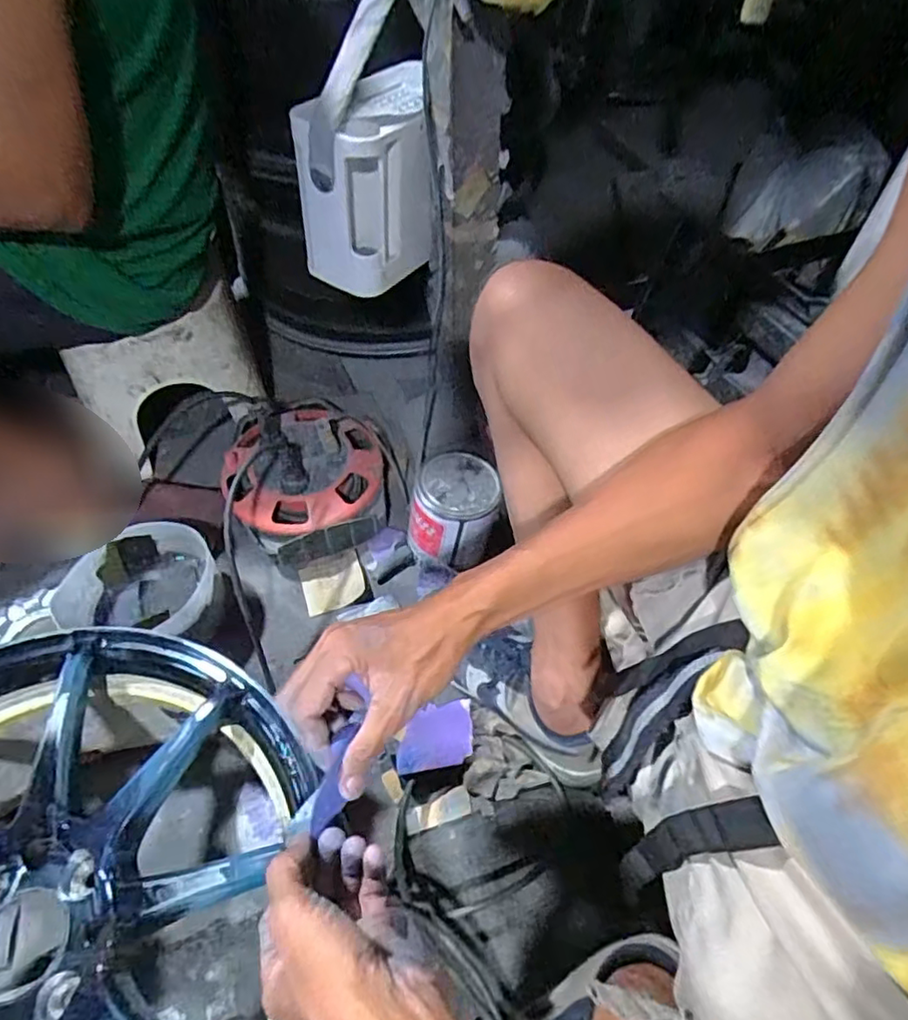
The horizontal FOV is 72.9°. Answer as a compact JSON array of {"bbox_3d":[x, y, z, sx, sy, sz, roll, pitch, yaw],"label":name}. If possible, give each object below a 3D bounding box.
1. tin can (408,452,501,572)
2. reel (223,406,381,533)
[{"bbox_3d":[-0.002,0.002,0.772,0.111,0.103,0.106,0,53,-2],"label":"tin can"},{"bbox_3d":[-0.199,-0.059,0.798,0.193,0.100,0.211,1,53,-1],"label":"reel"}]

